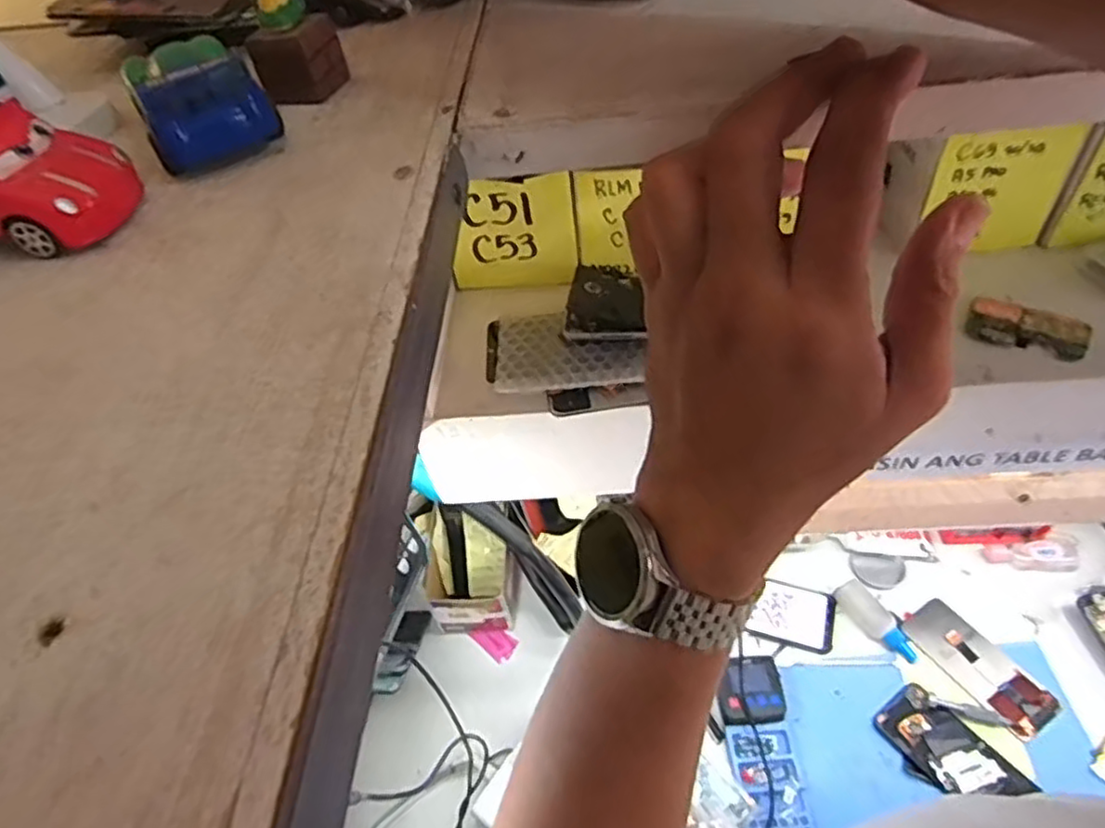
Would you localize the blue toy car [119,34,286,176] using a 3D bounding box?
[{"bbox_3d":[-0.117,-0.107,0.229,0.038,0.030,0.049,-27,50,-16],"label":"blue toy car"}]

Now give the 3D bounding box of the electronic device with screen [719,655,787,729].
[{"bbox_3d":[0.229,0.318,0.803,0.071,0.038,0.071,-4,47,5],"label":"electronic device with screen"}]

